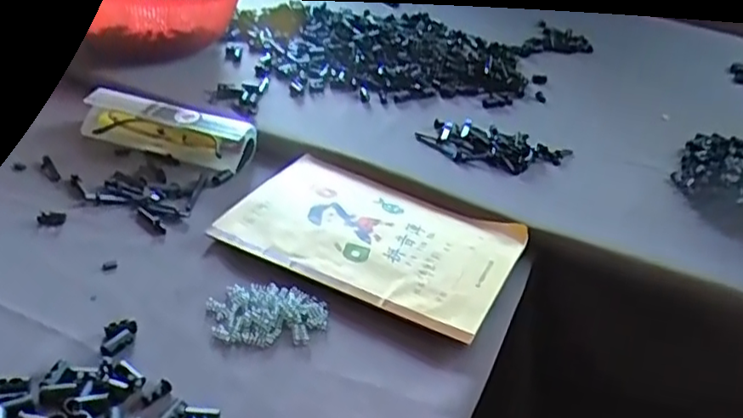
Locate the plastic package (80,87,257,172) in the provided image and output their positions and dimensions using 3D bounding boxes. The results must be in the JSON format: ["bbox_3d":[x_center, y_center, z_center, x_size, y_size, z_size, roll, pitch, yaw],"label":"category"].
[{"bbox_3d":[-0.183,-0.072,0.574,0.156,0.035,0.042,14,33,10],"label":"plastic package"}]

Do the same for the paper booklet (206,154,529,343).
[{"bbox_3d":[0.001,0.020,0.496,0.206,0.016,0.140,20,34,19],"label":"paper booklet"}]

